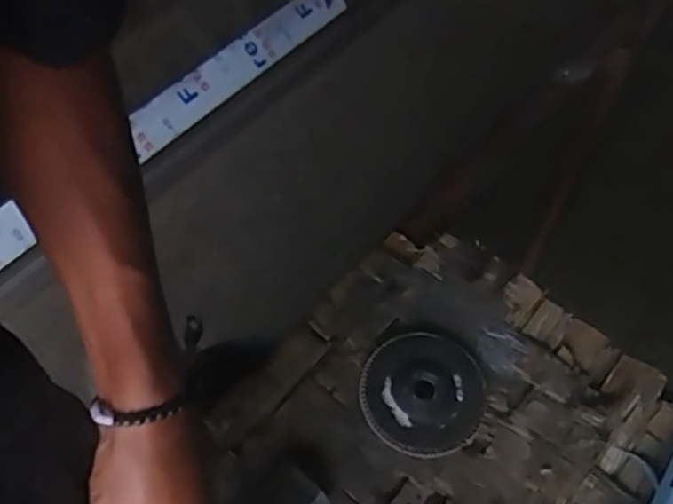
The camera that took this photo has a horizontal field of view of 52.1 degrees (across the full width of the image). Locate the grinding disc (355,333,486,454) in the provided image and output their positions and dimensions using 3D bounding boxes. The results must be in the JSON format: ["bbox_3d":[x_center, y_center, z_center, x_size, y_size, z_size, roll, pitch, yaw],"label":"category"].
[{"bbox_3d":[0.065,0.106,0.523,0.092,0.008,0.091,27,60,17],"label":"grinding disc"}]

